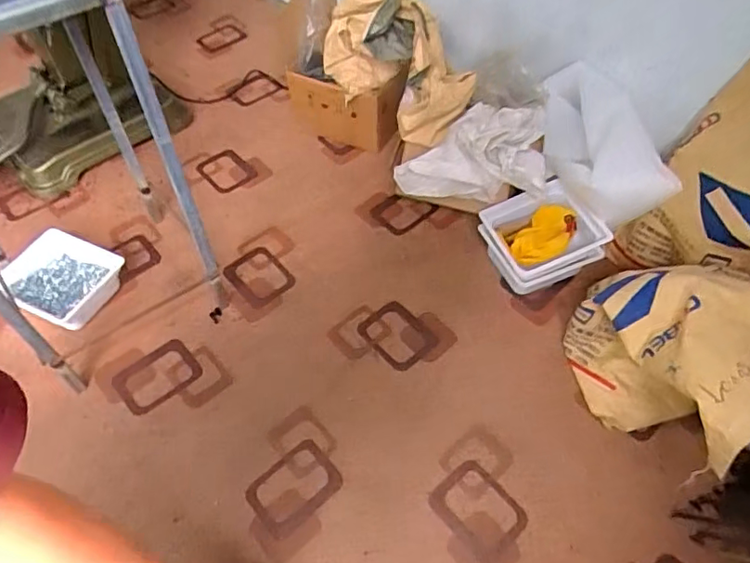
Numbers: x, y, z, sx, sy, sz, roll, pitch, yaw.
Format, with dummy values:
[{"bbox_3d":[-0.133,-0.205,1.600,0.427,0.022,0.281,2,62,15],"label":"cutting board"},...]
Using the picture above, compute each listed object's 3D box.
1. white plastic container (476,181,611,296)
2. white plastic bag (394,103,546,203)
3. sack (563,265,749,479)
[{"bbox_3d":[0.432,-0.127,1.433,0.265,0.125,0.250,-27,59,0],"label":"white plastic container"},{"bbox_3d":[0.250,-0.326,1.410,0.396,0.155,0.208,-9,53,-6],"label":"white plastic bag"},{"bbox_3d":[0.653,0.162,1.152,0.294,0.361,0.429,-16,54,-11],"label":"sack"}]

